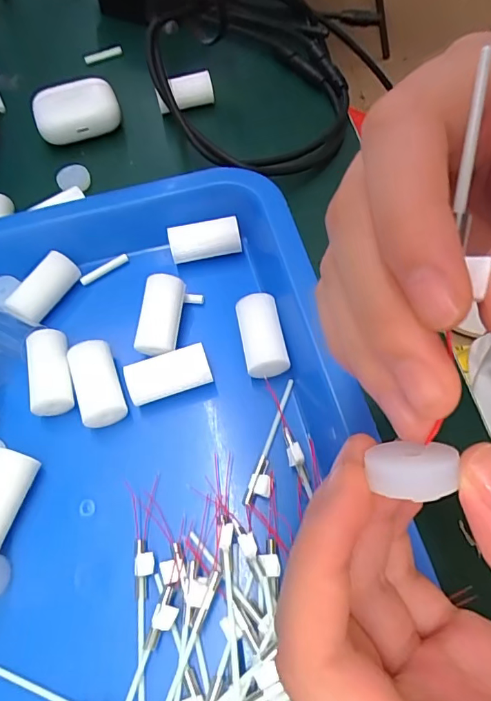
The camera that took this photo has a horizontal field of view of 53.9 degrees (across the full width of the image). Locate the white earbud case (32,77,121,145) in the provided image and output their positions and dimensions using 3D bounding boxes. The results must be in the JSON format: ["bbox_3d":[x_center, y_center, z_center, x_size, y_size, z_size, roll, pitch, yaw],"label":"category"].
[{"bbox_3d":[-0.118,-0.167,0.336,0.056,0.021,0.035,-15,63,-6],"label":"white earbud case"}]

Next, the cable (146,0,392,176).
[{"bbox_3d":[0.013,-0.202,0.340,0.164,0.034,0.208,18,58,-7],"label":"cable"}]

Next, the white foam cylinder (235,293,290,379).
[{"bbox_3d":[0.008,-0.006,0.245,0.020,0.015,0.046,-10,61,-2],"label":"white foam cylinder"}]

